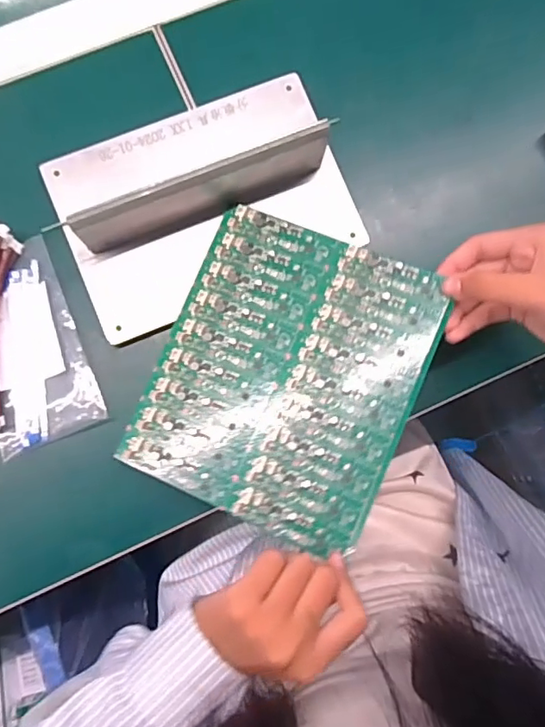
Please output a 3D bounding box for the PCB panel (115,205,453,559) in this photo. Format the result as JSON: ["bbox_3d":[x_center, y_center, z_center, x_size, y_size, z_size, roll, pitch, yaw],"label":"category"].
[{"bbox_3d":[0.008,0.007,0.362,0.168,0.005,0.195,23,86,12],"label":"PCB panel"}]

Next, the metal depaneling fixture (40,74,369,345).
[{"bbox_3d":[-0.046,-0.116,0.369,0.199,0.064,0.140,-23,87,-5],"label":"metal depaneling fixture"}]

